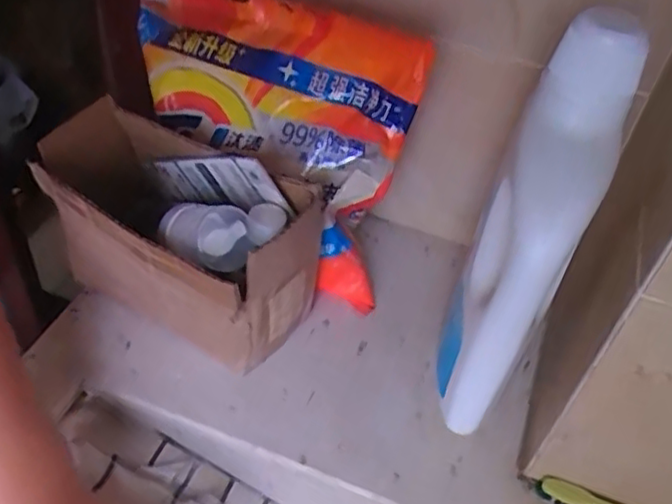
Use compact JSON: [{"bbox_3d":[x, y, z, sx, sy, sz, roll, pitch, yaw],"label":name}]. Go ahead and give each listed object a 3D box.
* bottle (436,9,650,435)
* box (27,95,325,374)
[{"bbox_3d":[0.115,-0.001,0.425,0.058,0.277,0.094,17,46,12],"label":"bottle"},{"bbox_3d":[-0.118,-0.004,0.505,0.186,0.137,0.105,25,48,20],"label":"box"}]

